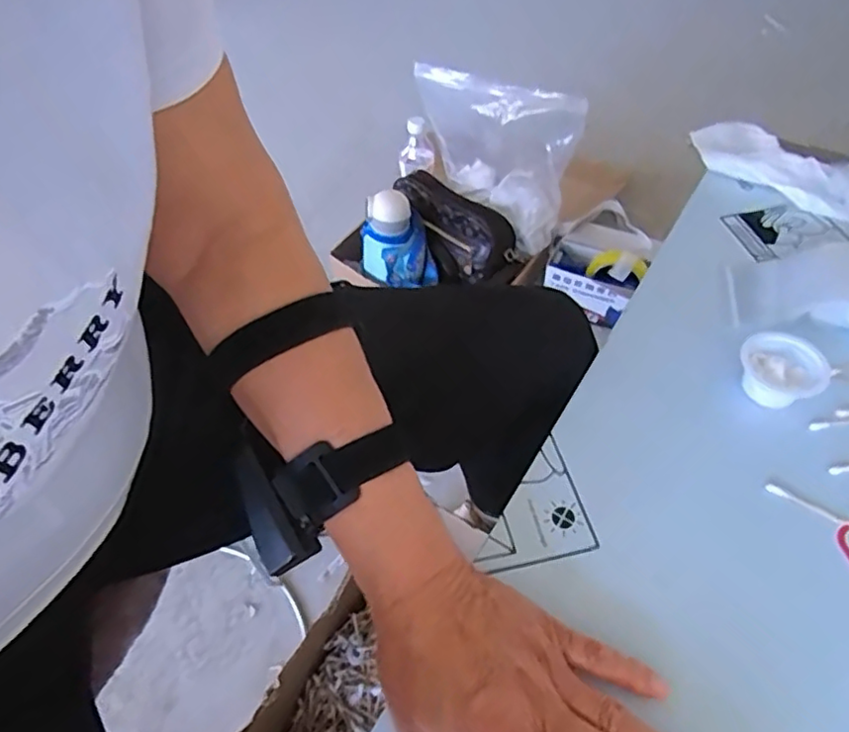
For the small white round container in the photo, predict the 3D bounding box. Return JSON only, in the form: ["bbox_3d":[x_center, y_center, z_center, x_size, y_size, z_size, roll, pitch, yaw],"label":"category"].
[{"bbox_3d":[0.244,0.003,0.423,0.046,0.023,0.052,-29,56,-17],"label":"small white round container"}]

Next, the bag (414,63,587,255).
[{"bbox_3d":[0.120,-0.372,1.058,0.120,0.248,0.300,-36,58,-25],"label":"bag"}]

